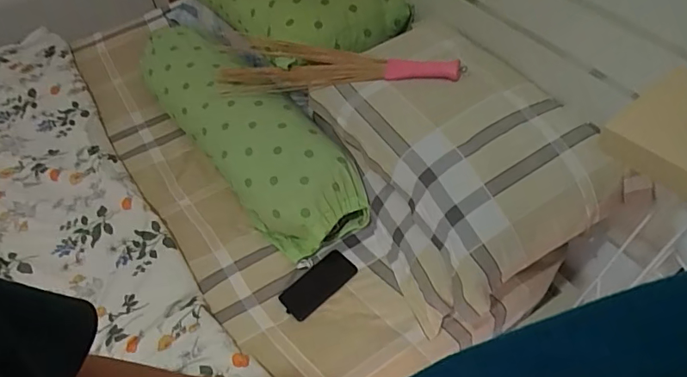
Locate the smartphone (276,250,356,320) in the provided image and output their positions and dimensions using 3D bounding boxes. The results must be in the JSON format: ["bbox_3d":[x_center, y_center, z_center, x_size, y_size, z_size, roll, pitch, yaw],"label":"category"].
[{"bbox_3d":[-0.051,0.199,1.018,0.164,0.010,0.074,-36,57,-23],"label":"smartphone"}]

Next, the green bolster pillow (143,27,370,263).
[{"bbox_3d":[-0.268,-0.171,1.253,0.234,0.154,0.830,-32,55,-21],"label":"green bolster pillow"}]

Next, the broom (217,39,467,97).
[{"bbox_3d":[-0.036,-0.283,1.131,0.613,0.093,0.112,6,50,25],"label":"broom"}]

